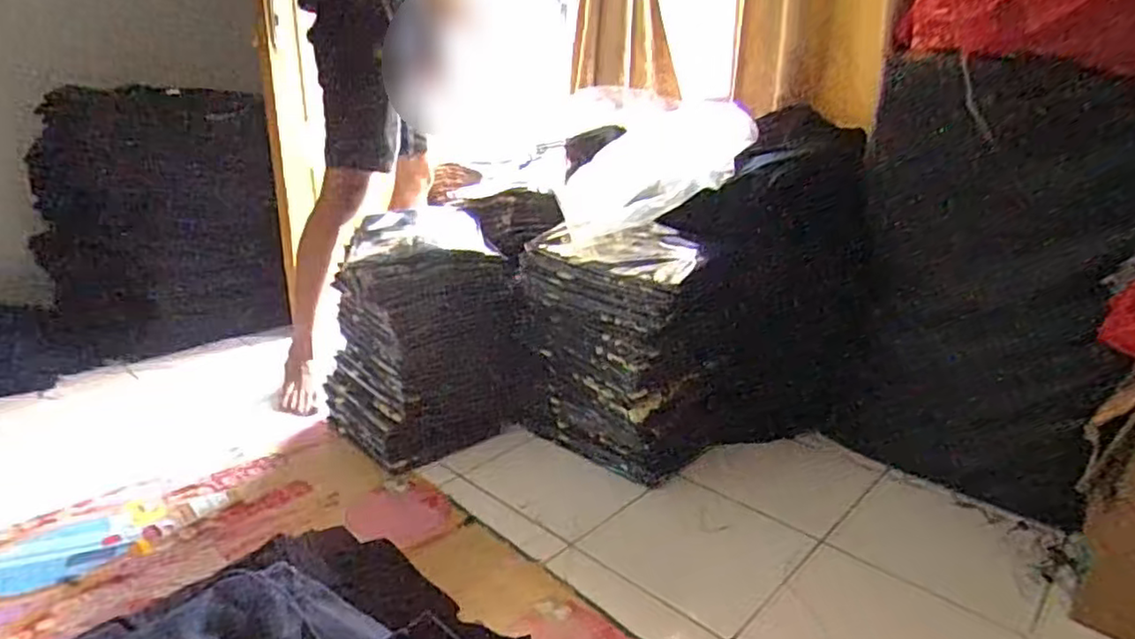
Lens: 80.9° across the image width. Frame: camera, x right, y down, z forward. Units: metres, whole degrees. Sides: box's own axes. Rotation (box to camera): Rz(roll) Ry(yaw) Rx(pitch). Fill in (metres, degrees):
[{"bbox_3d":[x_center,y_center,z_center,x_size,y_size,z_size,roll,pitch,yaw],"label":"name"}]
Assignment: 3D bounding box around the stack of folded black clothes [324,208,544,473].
[{"bbox_3d":[-0.309,0.028,1.402,0.328,0.429,0.374,-13,24,-33],"label":"stack of folded black clothes"}]

